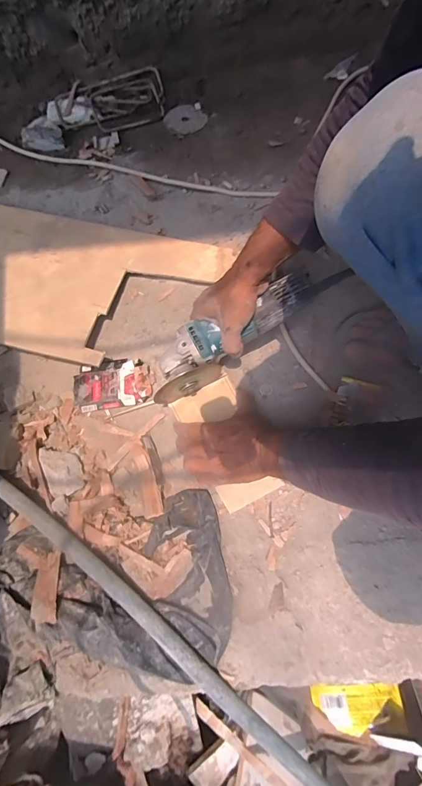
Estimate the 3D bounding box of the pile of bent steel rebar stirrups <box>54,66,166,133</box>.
[{"bbox_3d":[-0.231,-0.657,0.864,0.252,0.043,0.135,-12,67,2],"label":"pile of bent steel rebar stirrups"}]

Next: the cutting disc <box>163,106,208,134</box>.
[{"bbox_3d":[-0.059,-0.613,0.847,0.088,0.004,0.088,-2,68,6],"label":"cutting disc"}]

